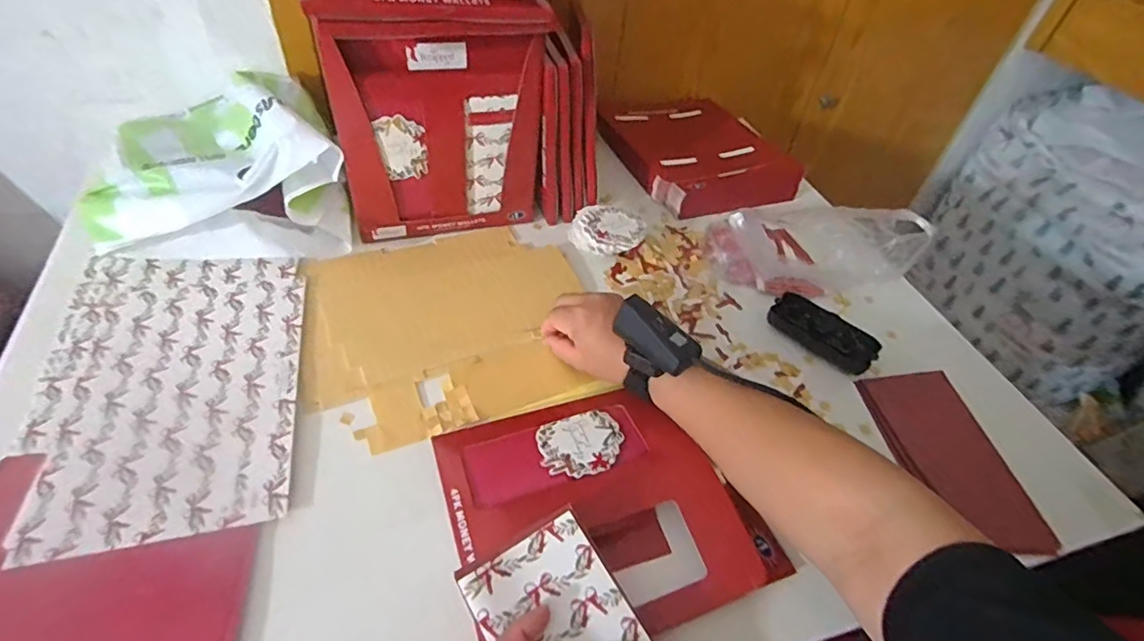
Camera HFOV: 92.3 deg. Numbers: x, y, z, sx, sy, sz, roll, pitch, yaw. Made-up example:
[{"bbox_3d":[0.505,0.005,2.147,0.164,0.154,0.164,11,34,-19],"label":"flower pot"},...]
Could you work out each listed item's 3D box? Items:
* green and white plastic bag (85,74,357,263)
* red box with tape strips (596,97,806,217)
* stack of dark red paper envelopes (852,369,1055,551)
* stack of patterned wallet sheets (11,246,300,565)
[{"bbox_3d":[-0.381,-0.174,0.606,0.227,0.117,0.247,-12,49,-18],"label":"green and white plastic bag"},{"bbox_3d":[0.184,-0.246,0.797,0.213,0.046,0.237,-18,51,-23],"label":"red box with tape strips"},{"bbox_3d":[0.347,0.123,0.505,0.097,0.014,0.176,-4,47,-11],"label":"stack of dark red paper envelopes"},{"bbox_3d":[-0.351,0.044,0.484,0.206,0.008,0.305,-7,48,-14],"label":"stack of patterned wallet sheets"}]

